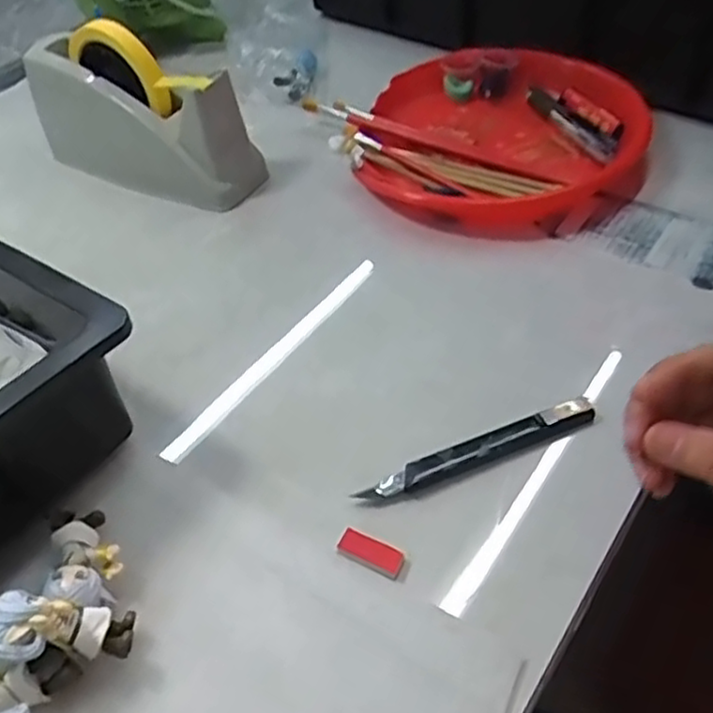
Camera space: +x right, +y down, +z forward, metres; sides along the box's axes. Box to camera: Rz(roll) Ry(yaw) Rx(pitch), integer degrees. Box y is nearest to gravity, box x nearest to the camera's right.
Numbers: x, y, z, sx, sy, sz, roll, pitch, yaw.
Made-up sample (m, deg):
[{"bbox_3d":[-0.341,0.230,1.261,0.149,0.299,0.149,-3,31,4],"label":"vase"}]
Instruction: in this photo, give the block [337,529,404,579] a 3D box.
[{"bbox_3d":[0.007,0.101,0.370,0.034,0.006,0.014,18,51,22],"label":"block"}]

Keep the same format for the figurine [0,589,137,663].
[{"bbox_3d":[-0.130,0.120,0.321,0.061,0.022,0.027,17,39,-26],"label":"figurine"}]

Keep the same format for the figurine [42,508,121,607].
[{"bbox_3d":[-0.138,0.103,0.365,0.033,0.026,0.059,-15,47,-8],"label":"figurine"}]

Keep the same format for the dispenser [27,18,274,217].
[{"bbox_3d":[-0.191,-0.211,0.621,0.214,0.119,0.068,20,52,23],"label":"dispenser"}]

